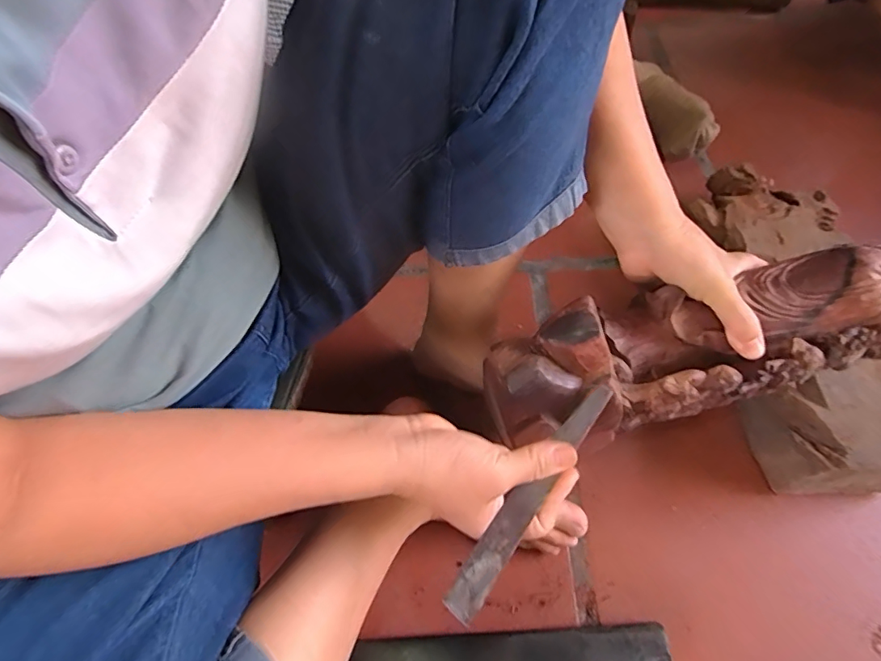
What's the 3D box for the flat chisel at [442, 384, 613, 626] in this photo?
[{"bbox_3d":[0.060,0.104,0.318,0.020,0.011,0.170,34,71,19],"label":"flat chisel"}]

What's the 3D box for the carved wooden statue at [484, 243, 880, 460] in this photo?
[{"bbox_3d":[0.238,0.003,0.380,0.400,0.102,0.082,-14,61,-4],"label":"carved wooden statue"}]

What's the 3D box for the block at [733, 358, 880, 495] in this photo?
[{"bbox_3d":[0.362,0.090,0.454,0.143,0.099,0.109,-9,61,-2],"label":"block"}]

